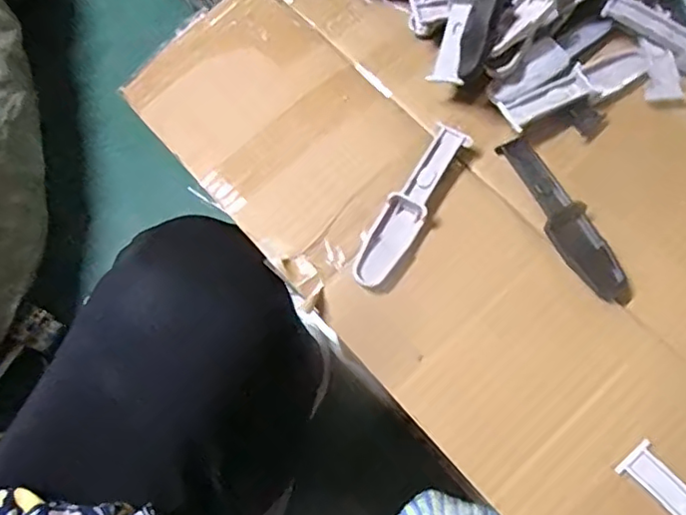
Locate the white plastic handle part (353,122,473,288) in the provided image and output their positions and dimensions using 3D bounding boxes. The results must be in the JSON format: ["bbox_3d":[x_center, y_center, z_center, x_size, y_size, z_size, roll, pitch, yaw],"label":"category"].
[{"bbox_3d":[0.037,-0.029,0.331,0.022,0.013,0.102,31,74,14],"label":"white plastic handle part"}]

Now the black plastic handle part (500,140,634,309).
[{"bbox_3d":[0.120,-0.023,0.327,0.023,0.009,0.107,-24,70,-6],"label":"black plastic handle part"}]

